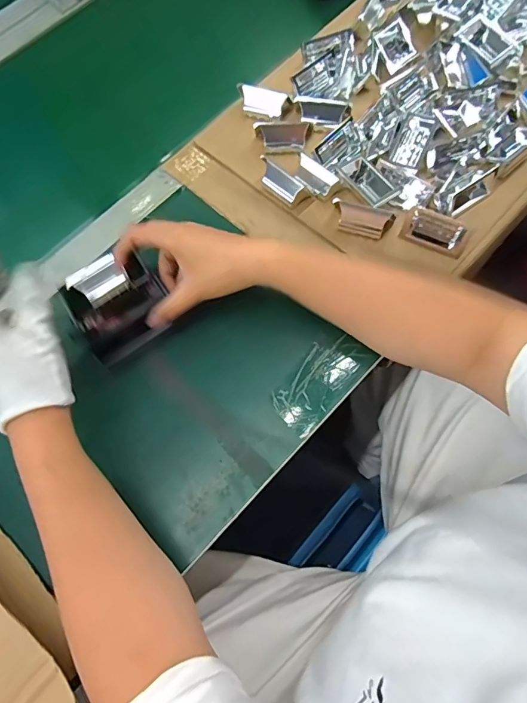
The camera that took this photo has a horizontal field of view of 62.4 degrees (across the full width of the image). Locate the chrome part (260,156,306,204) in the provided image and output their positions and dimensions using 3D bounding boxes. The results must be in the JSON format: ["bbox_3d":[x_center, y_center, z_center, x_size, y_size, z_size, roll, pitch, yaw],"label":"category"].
[{"bbox_3d":[0.020,-0.185,0.472,0.053,0.027,0.025,39,77,14],"label":"chrome part"}]

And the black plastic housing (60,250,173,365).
[{"bbox_3d":[-0.141,-0.045,0.424,0.089,0.036,0.080,-35,73,-9],"label":"black plastic housing"}]

